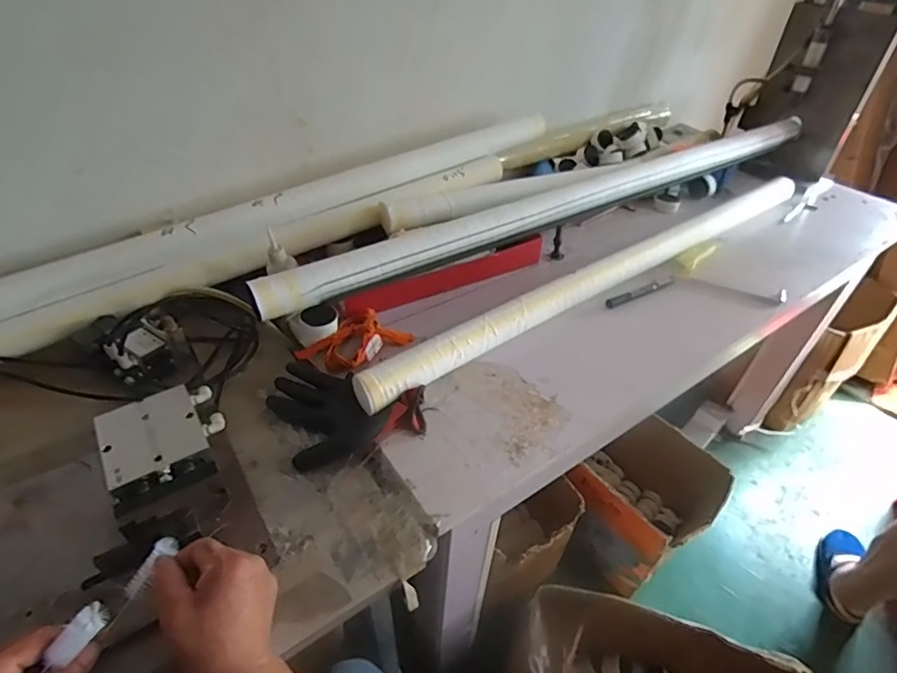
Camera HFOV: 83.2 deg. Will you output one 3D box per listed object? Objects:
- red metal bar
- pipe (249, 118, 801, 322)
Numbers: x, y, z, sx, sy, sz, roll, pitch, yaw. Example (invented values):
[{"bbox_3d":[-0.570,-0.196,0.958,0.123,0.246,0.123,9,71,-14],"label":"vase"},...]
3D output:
[{"bbox_3d":[0.007,-0.091,0.784,0.347,0.043,0.016,-22,47,-25],"label":"red metal bar"},{"bbox_3d":[0.237,-0.236,0.852,1.140,0.060,0.054,-24,48,-27],"label":"pipe"}]

